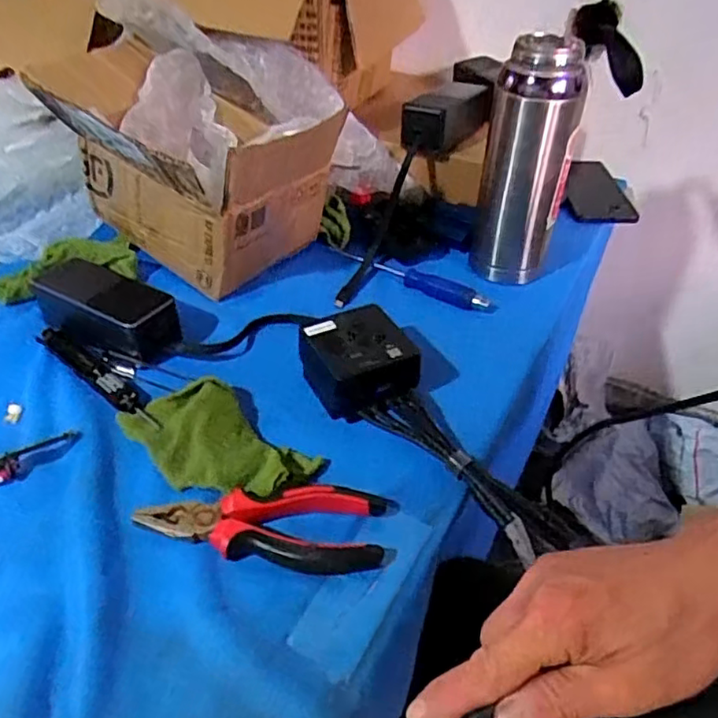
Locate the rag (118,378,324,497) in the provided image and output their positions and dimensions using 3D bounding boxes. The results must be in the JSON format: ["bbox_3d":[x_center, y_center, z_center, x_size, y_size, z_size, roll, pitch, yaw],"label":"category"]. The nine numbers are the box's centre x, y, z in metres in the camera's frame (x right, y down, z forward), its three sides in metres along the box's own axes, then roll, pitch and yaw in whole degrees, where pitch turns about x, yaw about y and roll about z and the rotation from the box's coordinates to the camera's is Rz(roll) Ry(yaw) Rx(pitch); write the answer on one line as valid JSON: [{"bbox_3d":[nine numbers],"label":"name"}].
[{"bbox_3d":[-0.106,0.055,0.449,0.143,0.019,0.080,30,48,31],"label":"rag"}]

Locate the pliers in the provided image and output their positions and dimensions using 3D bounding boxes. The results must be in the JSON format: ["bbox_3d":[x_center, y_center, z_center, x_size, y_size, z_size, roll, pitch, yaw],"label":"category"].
[{"bbox_3d":[-0.058,0.106,0.390,0.159,0.015,0.052,-1,39,-1],"label":"pliers"}]

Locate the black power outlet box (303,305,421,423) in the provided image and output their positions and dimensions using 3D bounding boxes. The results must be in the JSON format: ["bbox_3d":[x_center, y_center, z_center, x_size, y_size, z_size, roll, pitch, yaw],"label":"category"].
[{"bbox_3d":[-0.001,0.003,0.494,0.081,0.046,0.085,-18,43,-21],"label":"black power outlet box"}]

